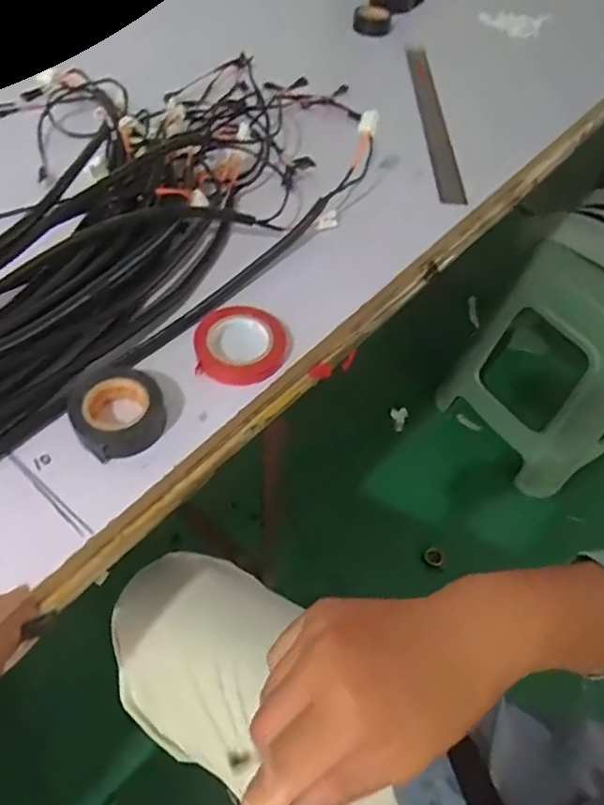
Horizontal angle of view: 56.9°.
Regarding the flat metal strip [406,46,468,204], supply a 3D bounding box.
[{"bbox_3d":[0.136,-0.301,0.585,0.025,0.006,0.299,0,54,1],"label":"flat metal strip"}]

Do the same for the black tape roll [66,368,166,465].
[{"bbox_3d":[-0.107,0.006,0.327,0.051,0.023,0.049,3,54,-4],"label":"black tape roll"}]

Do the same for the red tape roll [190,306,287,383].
[{"bbox_3d":[-0.041,-0.040,0.371,0.061,0.012,0.060,2,54,-3],"label":"red tape roll"}]

